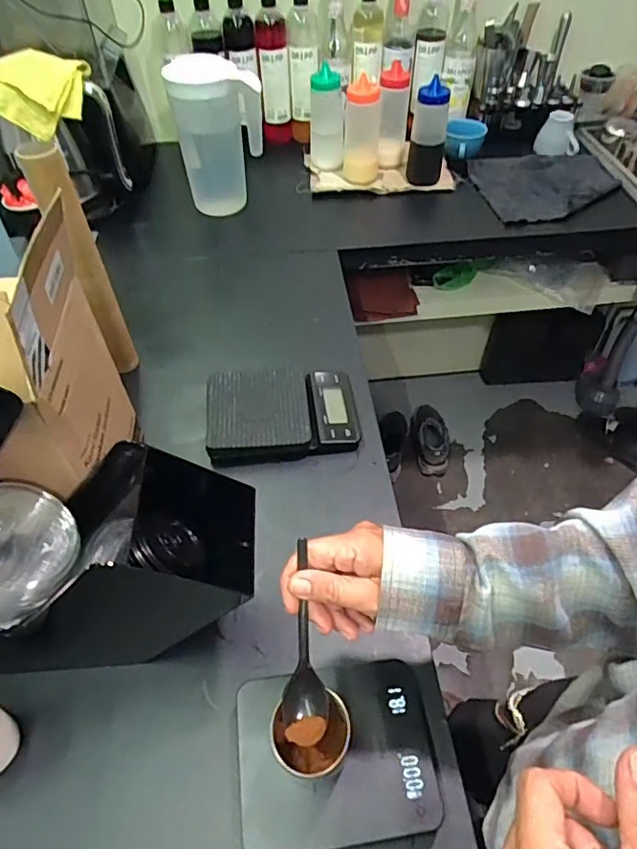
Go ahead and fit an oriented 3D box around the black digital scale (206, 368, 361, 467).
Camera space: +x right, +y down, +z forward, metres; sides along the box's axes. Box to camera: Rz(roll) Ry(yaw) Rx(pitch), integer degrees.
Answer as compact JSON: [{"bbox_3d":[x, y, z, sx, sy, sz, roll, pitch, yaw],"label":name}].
[{"bbox_3d":[-0.048,-0.020,0.697,0.189,0.031,0.141,-5,50,-4],"label":"black digital scale"}]

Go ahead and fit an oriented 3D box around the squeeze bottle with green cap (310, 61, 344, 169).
[{"bbox_3d":[0.020,-0.611,1.091,0.072,0.192,0.057,-1,50,0],"label":"squeeze bottle with green cap"}]

